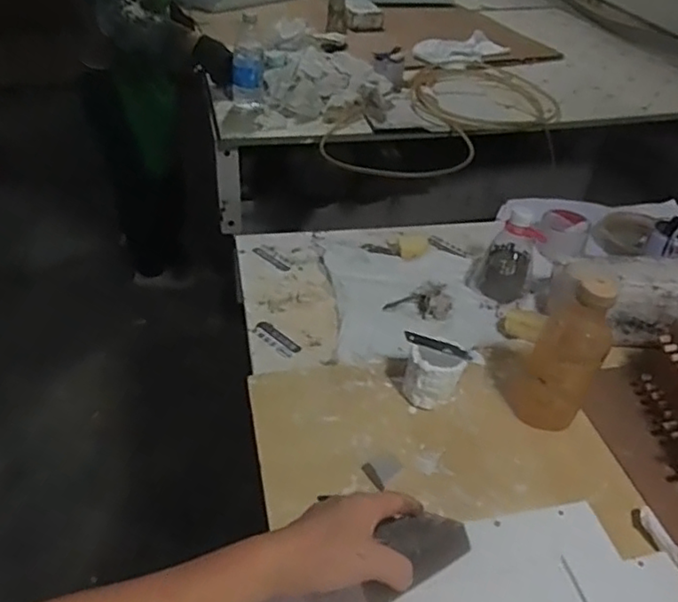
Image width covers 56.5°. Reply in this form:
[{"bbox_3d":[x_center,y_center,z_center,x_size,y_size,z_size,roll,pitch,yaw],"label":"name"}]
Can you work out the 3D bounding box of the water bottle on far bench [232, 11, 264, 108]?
[{"bbox_3d":[-0.202,-0.522,1.376,0.070,0.212,0.081,-3,39,-7],"label":"water bottle on far bench"}]

